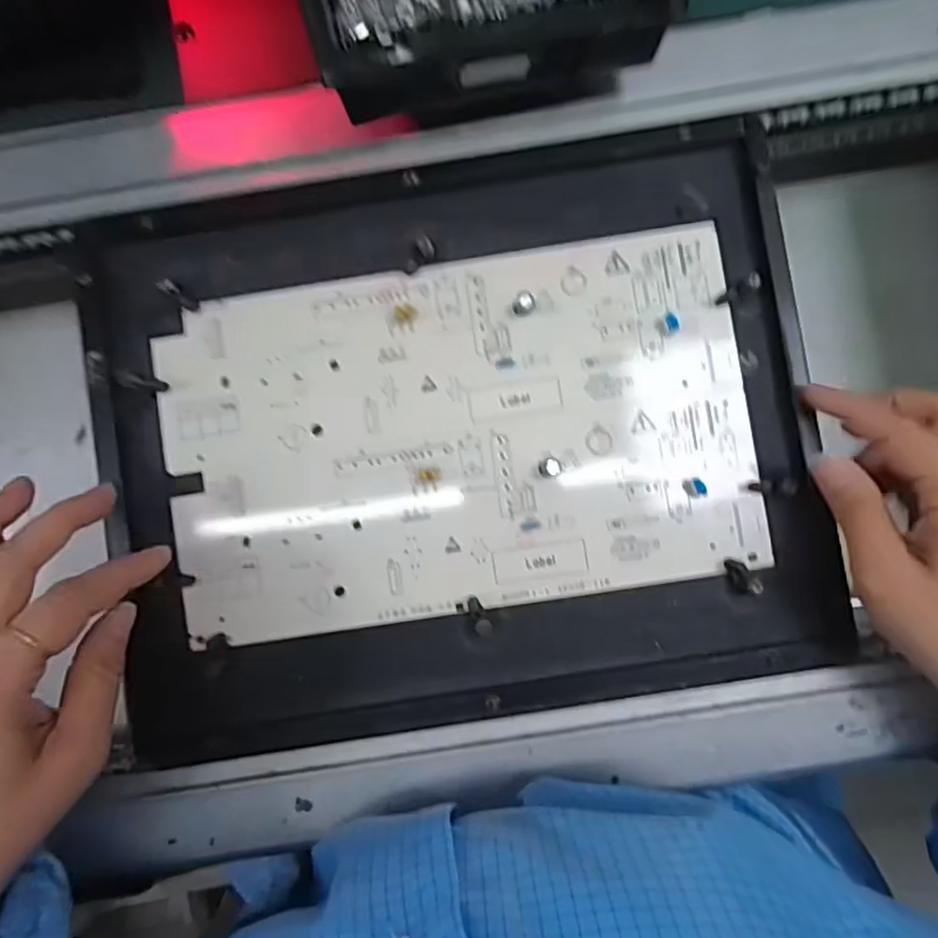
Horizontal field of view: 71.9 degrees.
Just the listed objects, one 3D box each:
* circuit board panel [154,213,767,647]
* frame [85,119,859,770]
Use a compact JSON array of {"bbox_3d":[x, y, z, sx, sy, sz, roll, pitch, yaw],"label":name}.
[{"bbox_3d":[-0.005,-0.016,0.327,0.289,0.004,0.172,-9,88,1],"label":"circuit board panel"},{"bbox_3d":[-0.006,-0.012,0.322,0.336,0.014,0.266,-10,88,1],"label":"frame"}]

